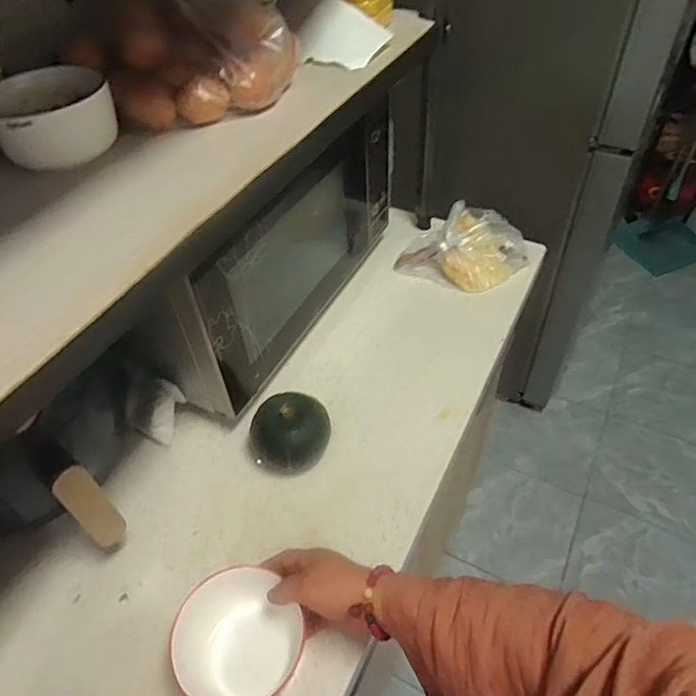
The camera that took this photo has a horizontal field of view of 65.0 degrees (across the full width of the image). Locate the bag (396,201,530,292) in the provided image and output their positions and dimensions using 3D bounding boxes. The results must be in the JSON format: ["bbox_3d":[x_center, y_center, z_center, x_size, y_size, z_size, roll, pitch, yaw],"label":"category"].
[{"bbox_3d":[0.187,-0.163,0.875,0.184,0.082,0.123,20,51,20],"label":"bag"}]

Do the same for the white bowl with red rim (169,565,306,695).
[{"bbox_3d":[-0.102,0.266,0.498,0.106,0.064,0.099,-2,47,2],"label":"white bowl with red rim"}]

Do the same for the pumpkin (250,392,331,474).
[{"bbox_3d":[-0.067,0.106,0.645,0.083,0.073,0.082,-2,47,2],"label":"pumpkin"}]

